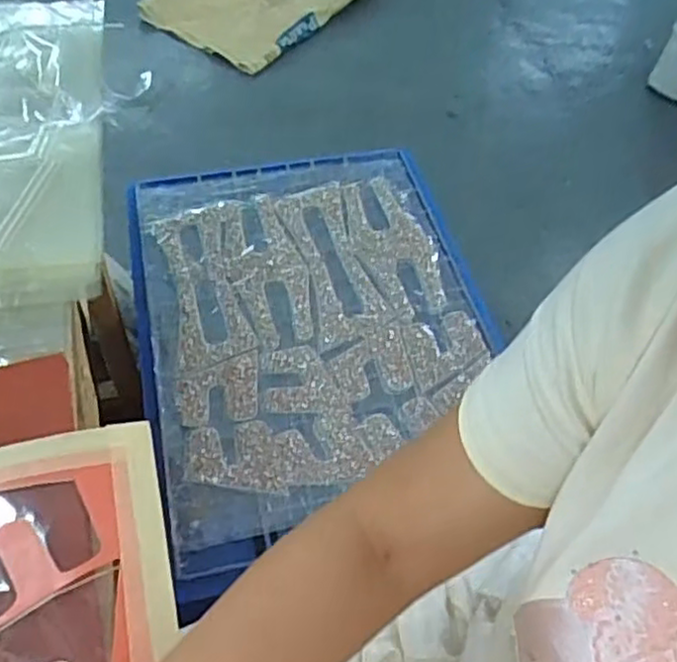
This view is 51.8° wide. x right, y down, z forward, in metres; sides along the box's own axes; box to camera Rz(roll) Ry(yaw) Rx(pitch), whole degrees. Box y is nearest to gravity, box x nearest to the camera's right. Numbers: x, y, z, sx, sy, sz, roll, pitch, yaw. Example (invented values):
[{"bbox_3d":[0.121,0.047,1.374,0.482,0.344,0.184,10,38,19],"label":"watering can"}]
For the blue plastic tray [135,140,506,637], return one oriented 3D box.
[{"bbox_3d":[-0.029,-0.015,0.941,0.446,0.056,0.635,-9,50,-12],"label":"blue plastic tray"}]

